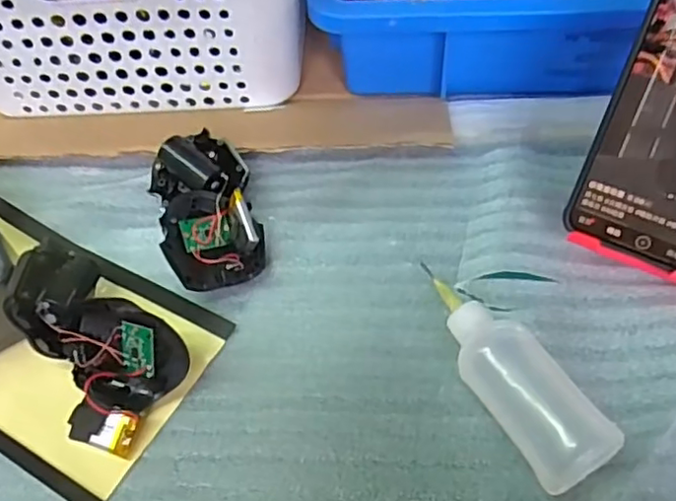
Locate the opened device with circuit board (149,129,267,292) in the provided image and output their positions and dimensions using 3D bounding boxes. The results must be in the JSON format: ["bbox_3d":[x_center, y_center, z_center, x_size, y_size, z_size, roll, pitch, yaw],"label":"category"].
[{"bbox_3d":[-0.073,-0.022,0.350,0.053,0.031,0.097,-20,54,-10],"label":"opened device with circuit board"}]

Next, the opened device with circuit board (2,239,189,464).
[{"bbox_3d":[-0.120,0.042,0.292,0.095,0.050,0.059,34,63,26],"label":"opened device with circuit board"}]

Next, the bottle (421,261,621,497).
[{"bbox_3d":[0.074,0.057,0.276,0.034,0.029,0.100,-29,56,-16],"label":"bottle"}]

